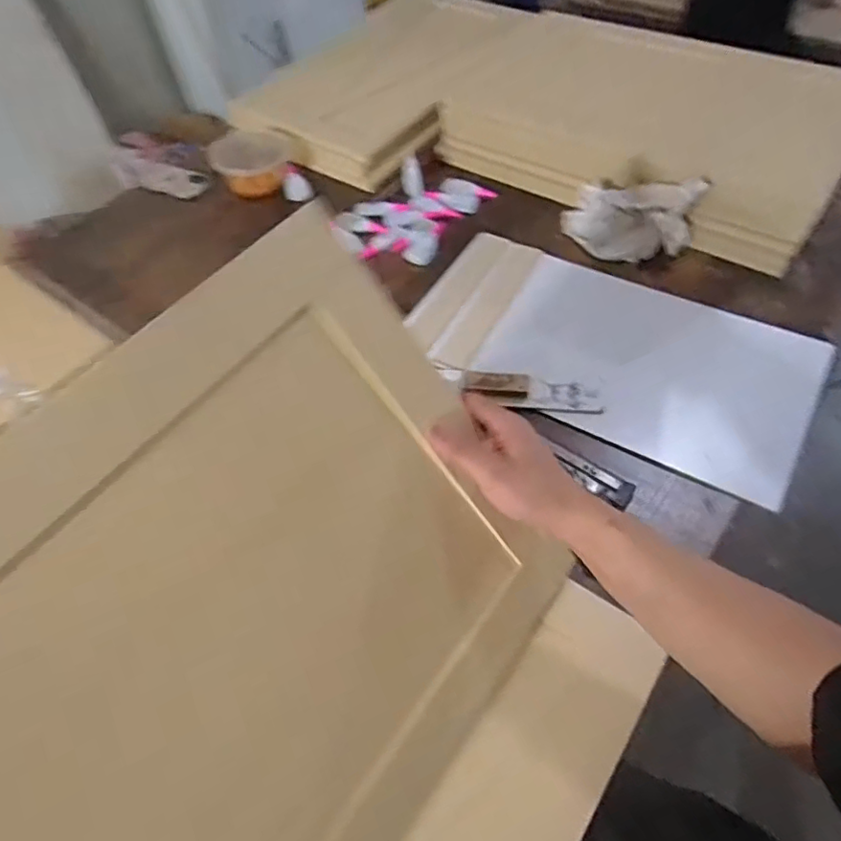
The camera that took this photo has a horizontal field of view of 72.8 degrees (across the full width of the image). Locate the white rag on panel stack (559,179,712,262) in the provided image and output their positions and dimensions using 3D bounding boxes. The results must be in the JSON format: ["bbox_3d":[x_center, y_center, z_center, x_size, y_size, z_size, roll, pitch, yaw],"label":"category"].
[{"bbox_3d":[0.335,-0.332,0.931,0.204,0.132,0.056,26,61,20],"label":"white rag on panel stack"}]

